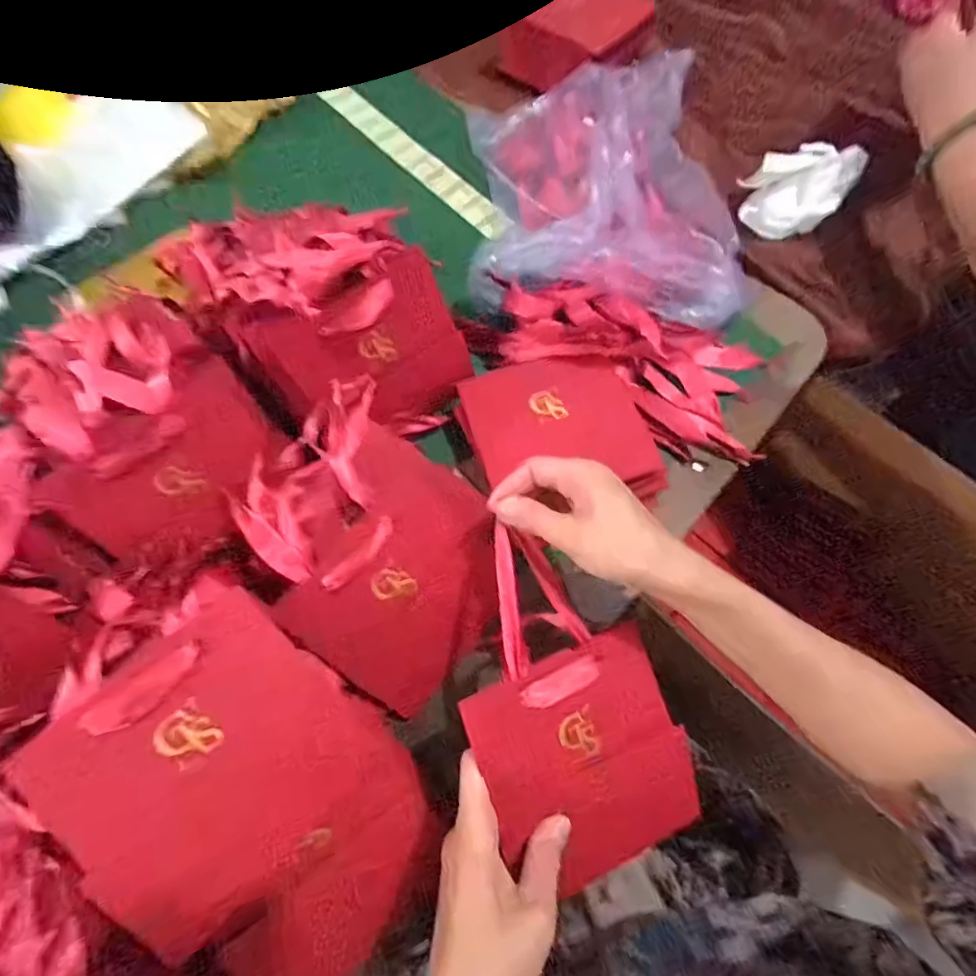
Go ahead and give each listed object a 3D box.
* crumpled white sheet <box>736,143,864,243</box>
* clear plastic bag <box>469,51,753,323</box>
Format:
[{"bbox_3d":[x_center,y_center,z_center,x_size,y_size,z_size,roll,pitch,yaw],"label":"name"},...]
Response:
[{"bbox_3d":[0.337,-0.328,0.544,0.123,0.027,0.091,-40,89,12],"label":"crumpled white sheet"},{"bbox_3d":[0.121,-0.323,0.521,0.264,0.079,0.350,6,69,1],"label":"clear plastic bag"}]

